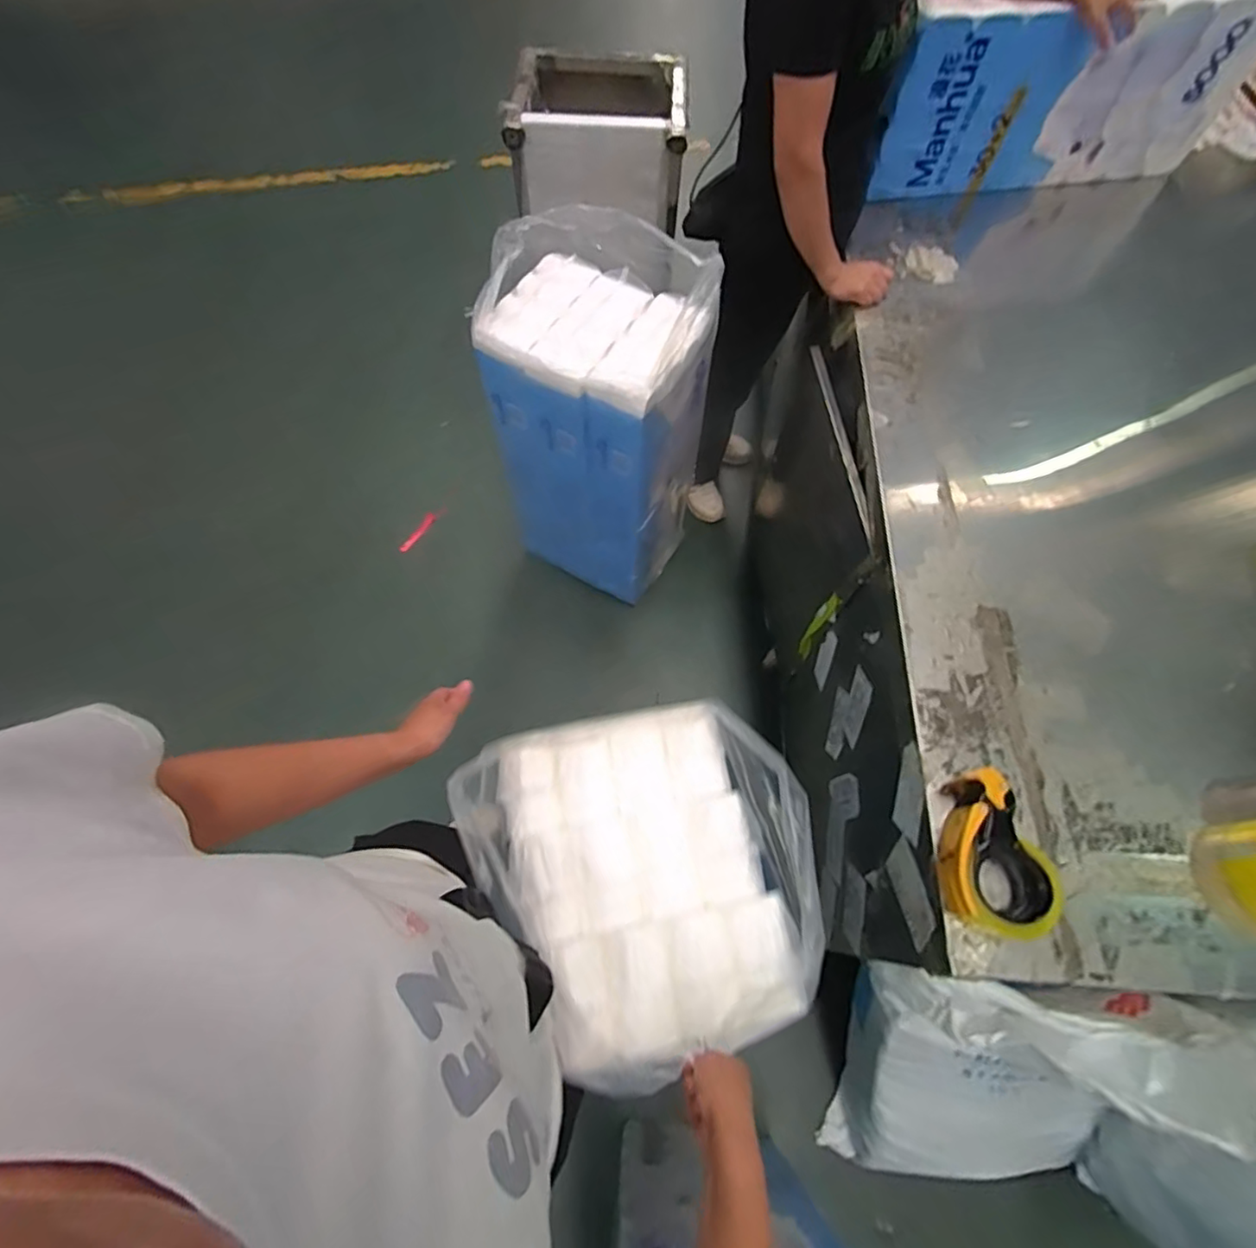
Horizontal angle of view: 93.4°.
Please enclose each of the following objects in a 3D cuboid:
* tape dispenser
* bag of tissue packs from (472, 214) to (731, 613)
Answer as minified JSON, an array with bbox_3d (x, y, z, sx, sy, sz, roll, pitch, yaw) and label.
[{"bbox_3d":[0.433,0.267,0.686,0.119,0.062,0.170,18,66,8],"label":"tape dispenser"},{"bbox_3d":[-0.064,-0.447,1.365,0.397,0.710,0.404,29,68,11],"label":"bag of tissue packs"}]

